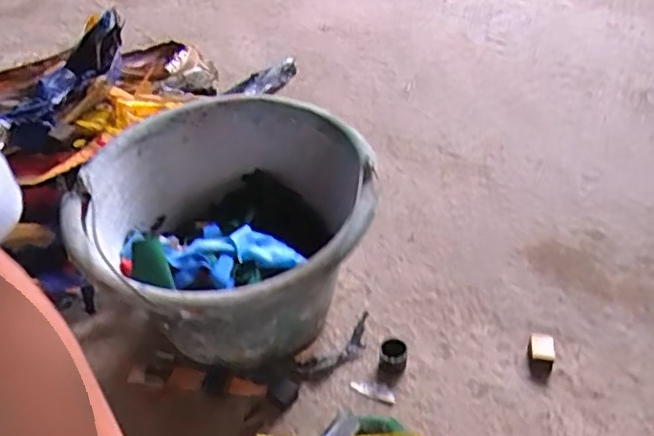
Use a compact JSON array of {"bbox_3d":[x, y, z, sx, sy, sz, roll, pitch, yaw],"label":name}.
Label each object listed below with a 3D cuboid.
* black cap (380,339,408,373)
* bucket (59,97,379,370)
[{"bbox_3d":[0.058,0.120,0.545,0.023,0.021,0.024,-1,42,1],"label":"black cap"},{"bbox_3d":[-0.081,0.025,0.559,0.235,0.157,0.252,-1,42,1],"label":"bucket"}]

